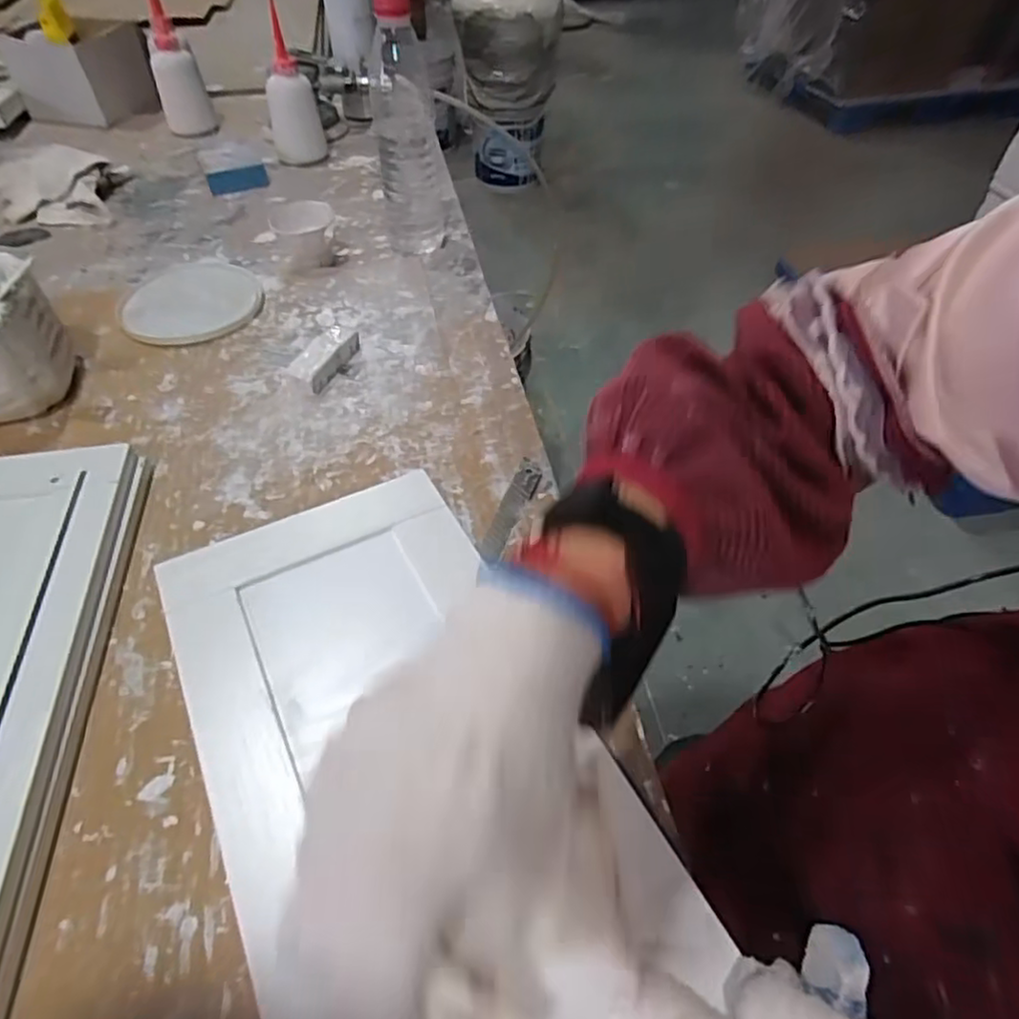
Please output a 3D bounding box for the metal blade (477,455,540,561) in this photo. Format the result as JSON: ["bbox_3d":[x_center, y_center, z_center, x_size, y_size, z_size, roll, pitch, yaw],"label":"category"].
[{"bbox_3d":[0.002,-0.002,0.447,0.017,0.004,0.095,16,49,12],"label":"metal blade"}]

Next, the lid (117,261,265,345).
[{"bbox_3d":[-0.297,-0.196,0.613,0.120,0.010,0.130,-15,50,-16],"label":"lid"}]

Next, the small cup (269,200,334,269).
[{"bbox_3d":[-0.209,-0.277,0.662,0.064,0.049,0.054,-11,49,-12],"label":"small cup"}]

